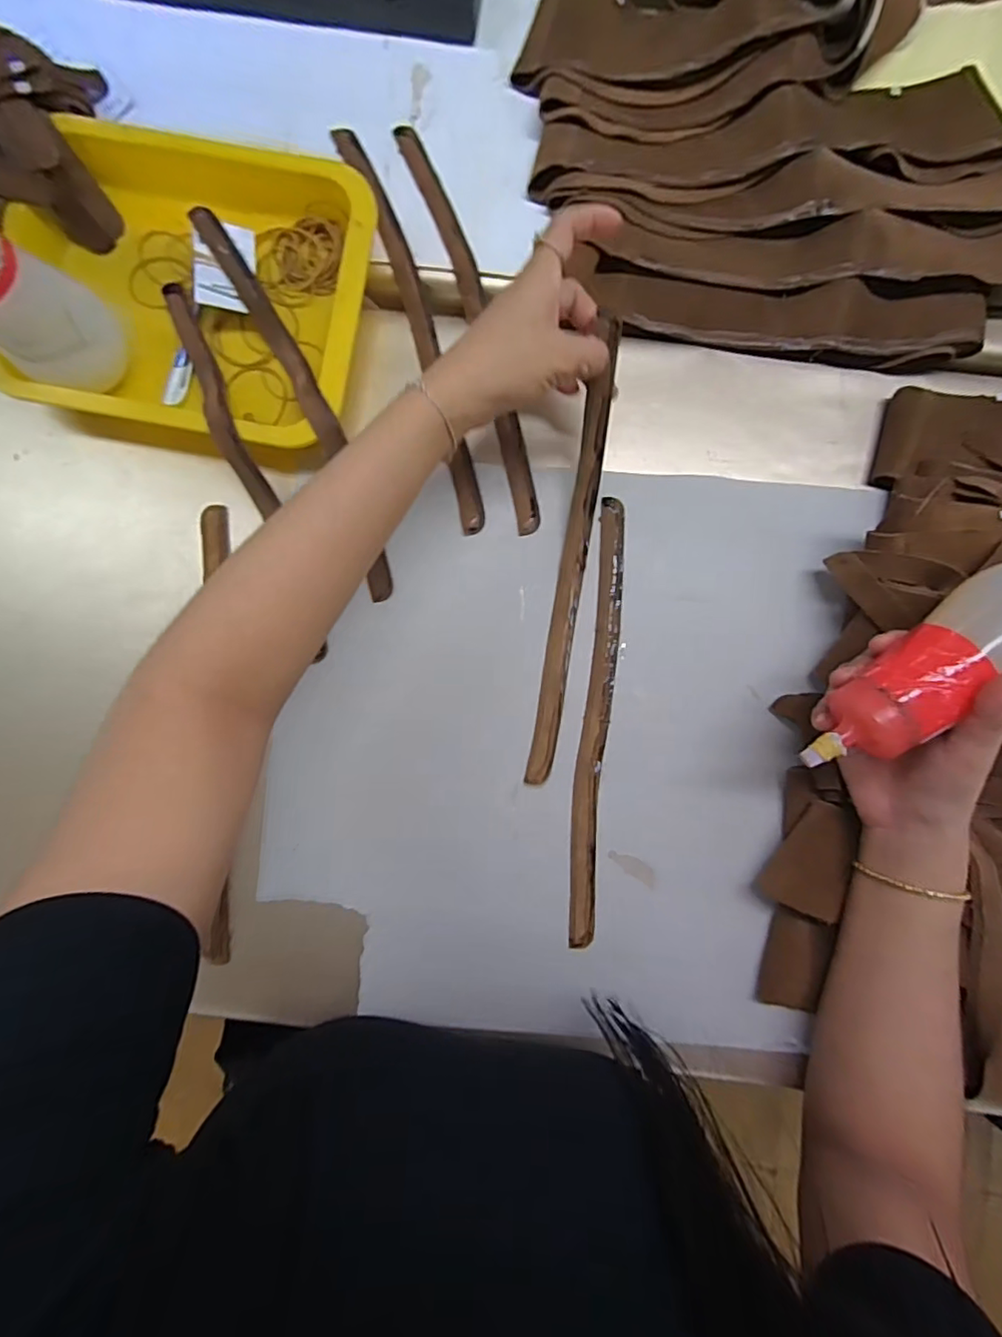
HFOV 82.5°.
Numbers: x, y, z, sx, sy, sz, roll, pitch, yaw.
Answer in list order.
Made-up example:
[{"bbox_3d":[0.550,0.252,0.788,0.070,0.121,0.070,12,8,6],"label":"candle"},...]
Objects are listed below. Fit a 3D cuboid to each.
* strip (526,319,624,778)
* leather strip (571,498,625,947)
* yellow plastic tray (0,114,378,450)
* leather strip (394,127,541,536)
[{"bbox_3d":[0.050,-0.068,0.397,0.019,0.046,0.299,9,98,0],"label":"strip"},{"bbox_3d":[0.069,0.035,0.410,0.021,0.007,0.314,6,87,0],"label":"leather strip"},{"bbox_3d":[-0.219,-0.267,0.408,0.245,0.044,0.201,12,87,1],"label":"yellow plastic tray"},{"bbox_3d":[-0.020,-0.259,0.431,0.026,0.010,0.325,-17,87,-1],"label":"leather strip"}]

